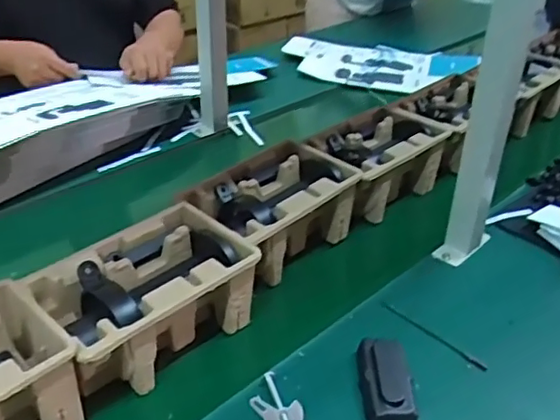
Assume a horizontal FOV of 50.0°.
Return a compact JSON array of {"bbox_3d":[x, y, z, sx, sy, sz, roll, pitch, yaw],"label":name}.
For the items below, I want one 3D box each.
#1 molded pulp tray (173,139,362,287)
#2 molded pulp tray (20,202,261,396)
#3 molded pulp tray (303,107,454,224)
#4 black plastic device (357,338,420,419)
[{"bbox_3d":[-0.008,0.006,0.816,0.145,0.101,0.221,28,41,34],"label":"molded pulp tray"},{"bbox_3d":[-0.146,0.100,0.664,0.144,0.101,0.213,29,41,35],"label":"molded pulp tray"},{"bbox_3d":[0.147,-0.069,0.955,0.232,0.109,0.146,-27,43,-37],"label":"molded pulp tray"},{"bbox_3d":[0.111,0.177,0.623,0.050,0.021,0.100,1,33,-1],"label":"black plastic device"}]

